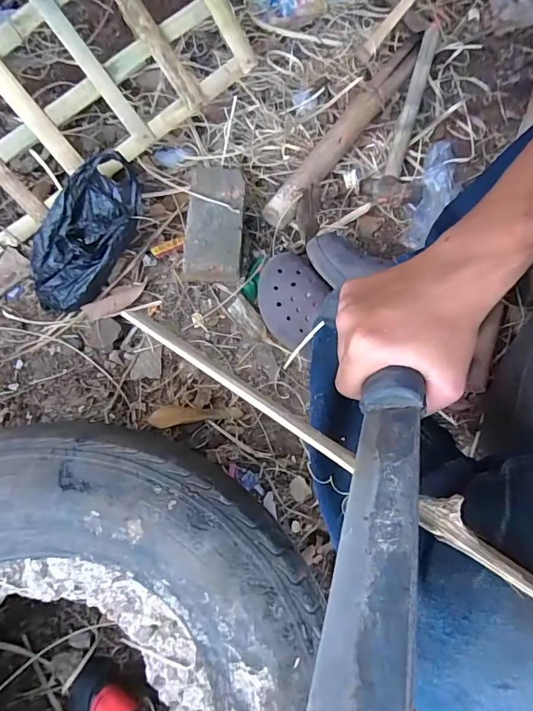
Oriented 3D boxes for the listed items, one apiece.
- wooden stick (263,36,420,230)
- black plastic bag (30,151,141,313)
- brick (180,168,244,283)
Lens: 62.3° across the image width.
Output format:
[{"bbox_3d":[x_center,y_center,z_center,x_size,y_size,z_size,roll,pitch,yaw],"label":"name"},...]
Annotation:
[{"bbox_3d":[0.141,-0.383,0.725,0.052,0.045,0.441,36,79,9],"label":"wooden stick"},{"bbox_3d":[-0.262,-0.170,0.642,0.213,0.101,0.130,-42,79,-10],"label":"black plastic bag"},{"bbox_3d":[-0.075,-0.195,0.671,0.081,0.066,0.172,3,75,1],"label":"brick"}]

